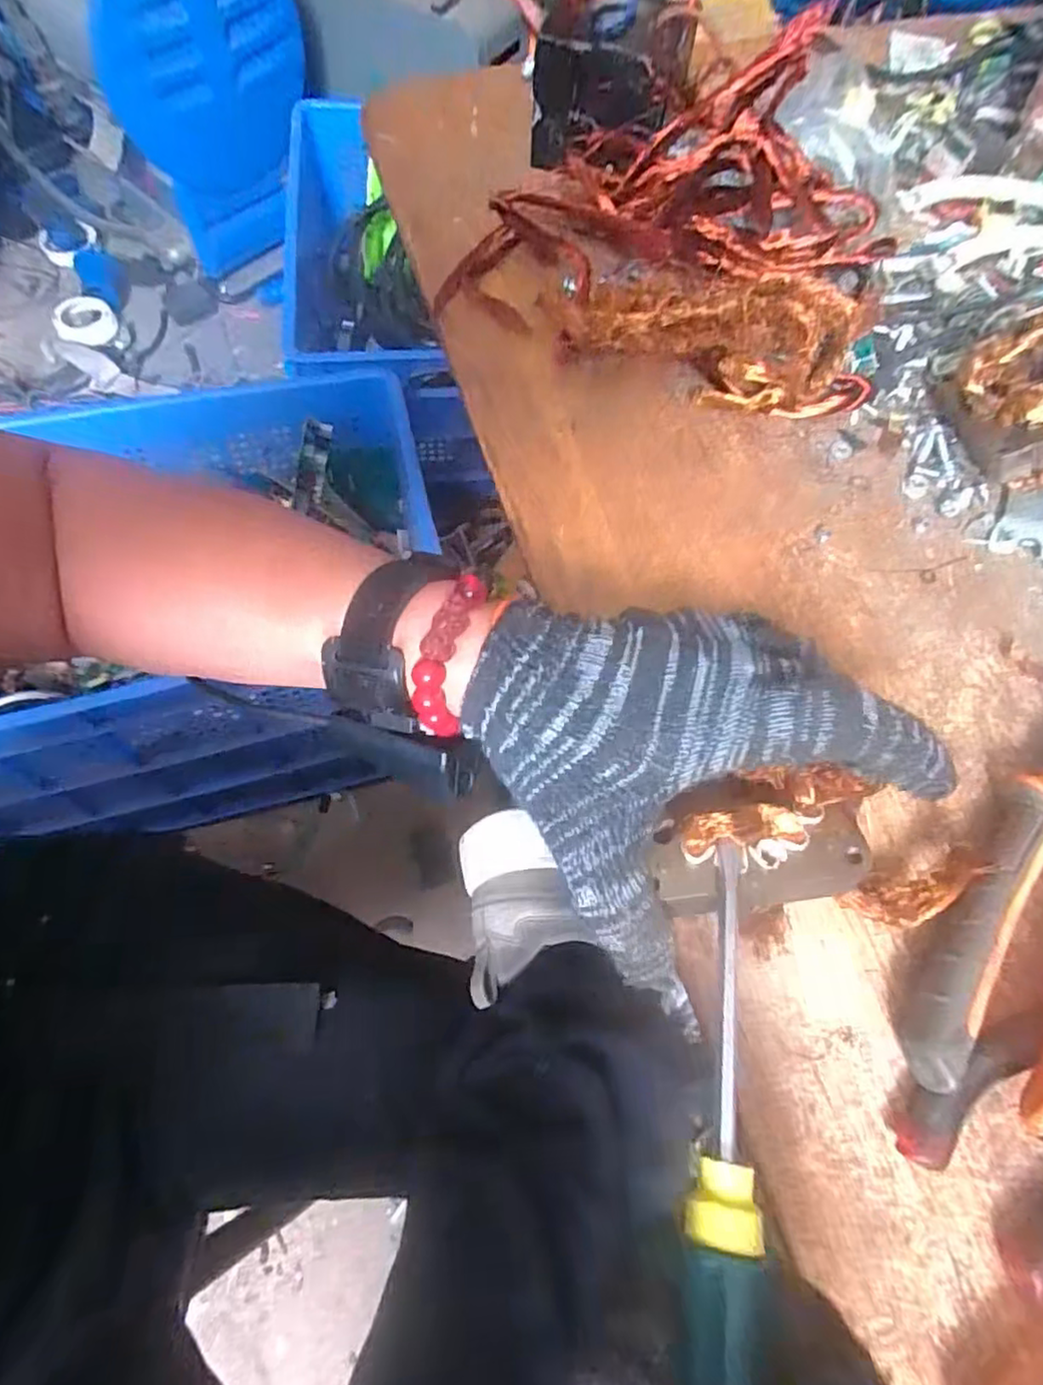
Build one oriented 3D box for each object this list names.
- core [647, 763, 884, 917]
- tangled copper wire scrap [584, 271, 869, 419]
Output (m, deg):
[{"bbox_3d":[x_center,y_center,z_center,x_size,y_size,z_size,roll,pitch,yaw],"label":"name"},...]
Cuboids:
[{"bbox_3d":[0.082,0.051,0.229,0.072,0.022,0.043,-6,67,-2],"label":"core"},{"bbox_3d":[0.106,-0.181,0.340,0.146,0.055,0.034,14,66,2],"label":"tangled copper wire scrap"}]

